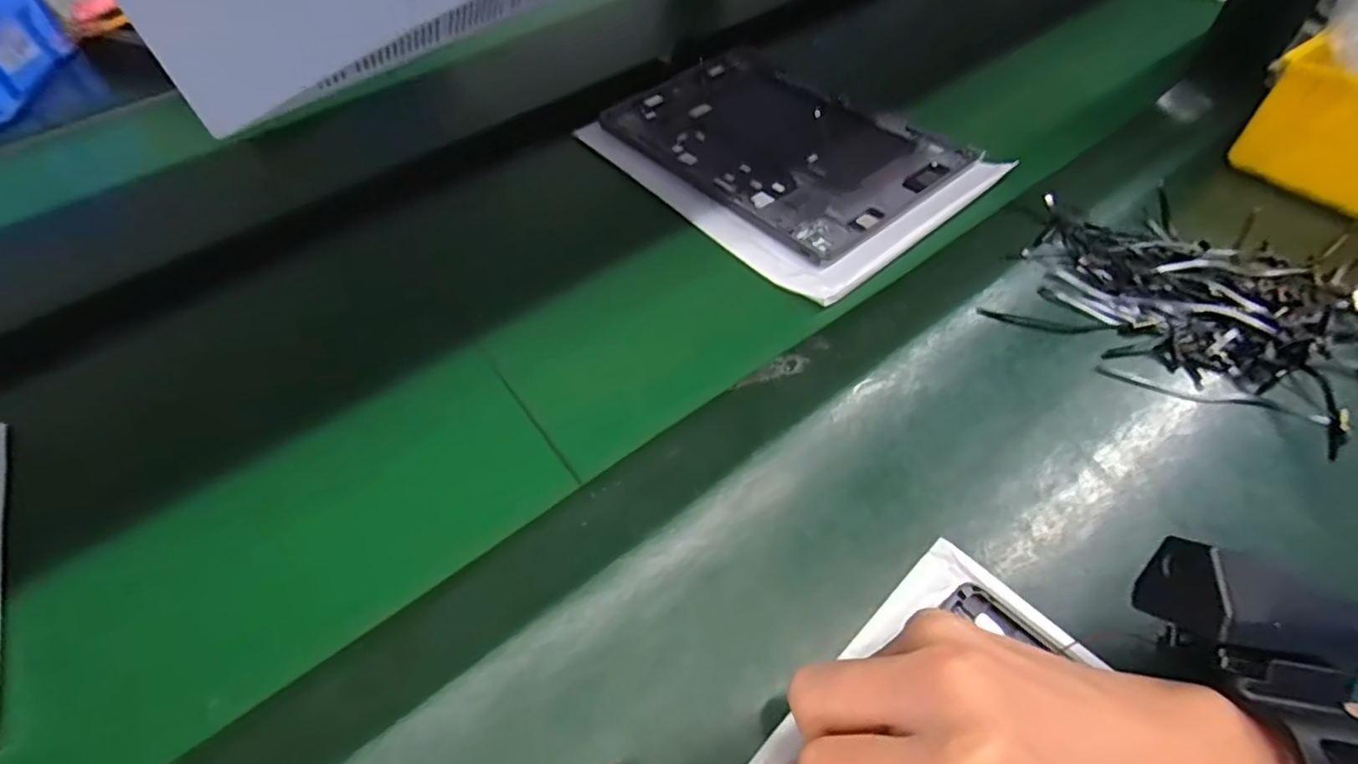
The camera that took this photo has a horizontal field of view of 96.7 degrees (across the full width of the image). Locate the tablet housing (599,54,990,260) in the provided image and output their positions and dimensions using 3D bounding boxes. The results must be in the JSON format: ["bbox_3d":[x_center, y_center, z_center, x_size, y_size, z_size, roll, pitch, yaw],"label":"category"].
[{"bbox_3d":[0.073,-0.192,0.476,0.160,0.011,0.254,-35,60,-20],"label":"tablet housing"}]

